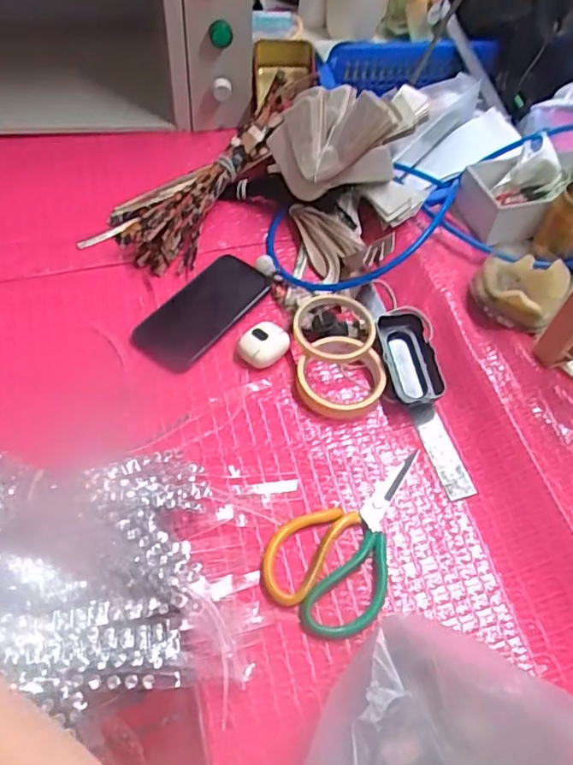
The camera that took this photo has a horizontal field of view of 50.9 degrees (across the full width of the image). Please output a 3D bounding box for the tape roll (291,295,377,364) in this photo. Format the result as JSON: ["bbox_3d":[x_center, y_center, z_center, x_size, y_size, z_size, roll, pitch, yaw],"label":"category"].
[{"bbox_3d":[0.051,-0.058,0.646,0.085,0.020,0.088,2,56,-3],"label":"tape roll"}]

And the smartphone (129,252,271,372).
[{"bbox_3d":[-0.094,-0.080,0.667,0.077,0.009,0.167,32,60,17],"label":"smartphone"}]

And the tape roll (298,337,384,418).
[{"bbox_3d":[0.056,-0.006,0.619,0.084,0.018,0.092,36,61,19],"label":"tape roll"}]

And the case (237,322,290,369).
[{"bbox_3d":[-0.023,-0.040,0.634,0.042,0.023,0.053,32,60,17],"label":"case"}]

